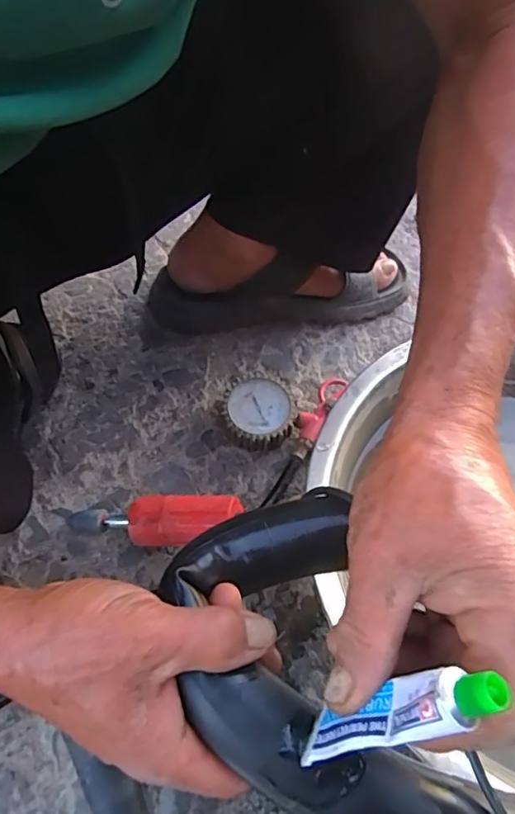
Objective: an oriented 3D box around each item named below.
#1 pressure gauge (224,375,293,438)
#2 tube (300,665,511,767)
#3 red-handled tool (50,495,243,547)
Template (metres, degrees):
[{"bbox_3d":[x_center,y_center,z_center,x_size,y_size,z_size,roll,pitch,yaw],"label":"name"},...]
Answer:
[{"bbox_3d":[0.000,0.007,0.534,0.065,0.039,0.065,-6,57,-8],"label":"pressure gauge"},{"bbox_3d":[0.046,0.112,0.202,0.013,0.098,0.018,6,52,-33],"label":"tube"},{"bbox_3d":[-0.095,0.095,0.459,0.167,0.030,0.035,-7,55,18],"label":"red-handled tool"}]

